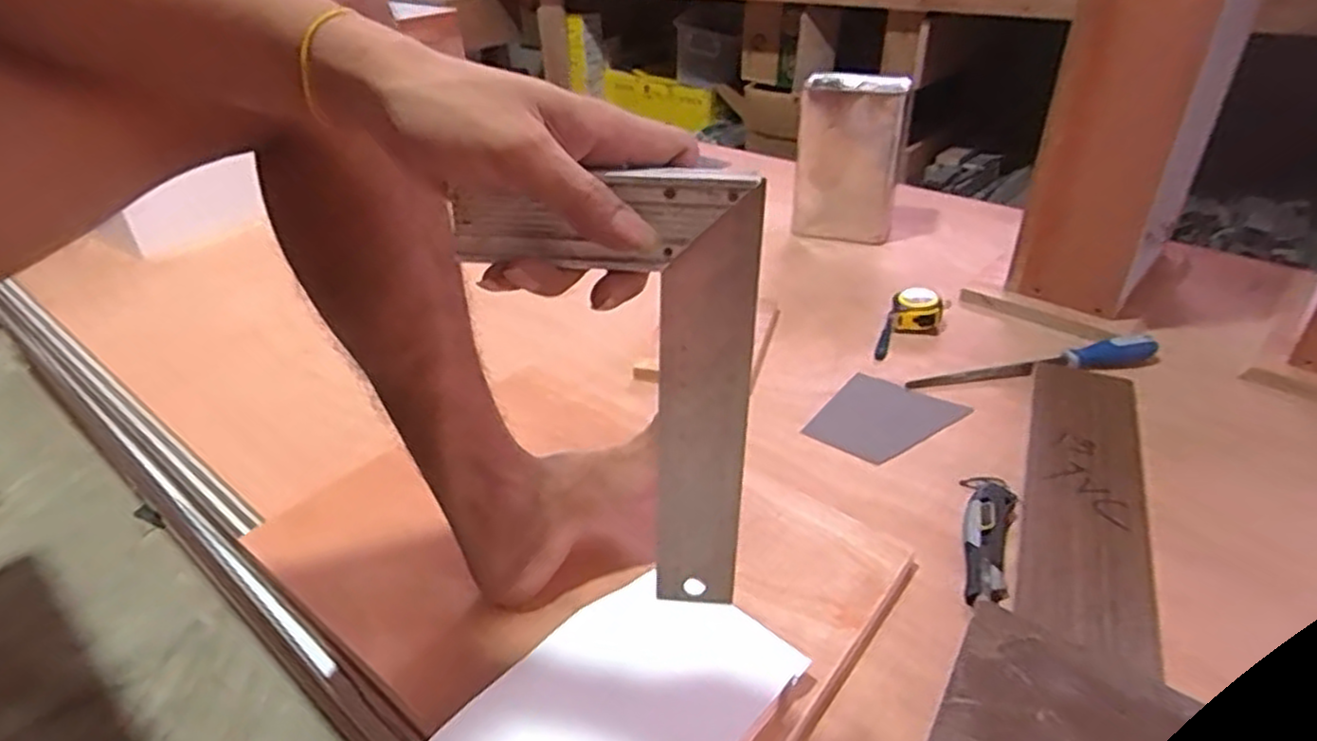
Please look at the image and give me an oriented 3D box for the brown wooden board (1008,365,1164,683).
[{"bbox_3d":[0.403,0.110,0.693,0.102,0.019,0.403,11,35,24],"label":"brown wooden board"}]

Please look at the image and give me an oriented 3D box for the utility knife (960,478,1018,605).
[{"bbox_3d":[0.298,0.146,0.659,0.043,0.024,0.153,9,34,16],"label":"utility knife"}]

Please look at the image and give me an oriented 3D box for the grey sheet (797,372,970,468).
[{"bbox_3d":[0.248,0.055,0.814,0.129,0.009,0.144,24,40,34],"label":"grey sheet"}]

